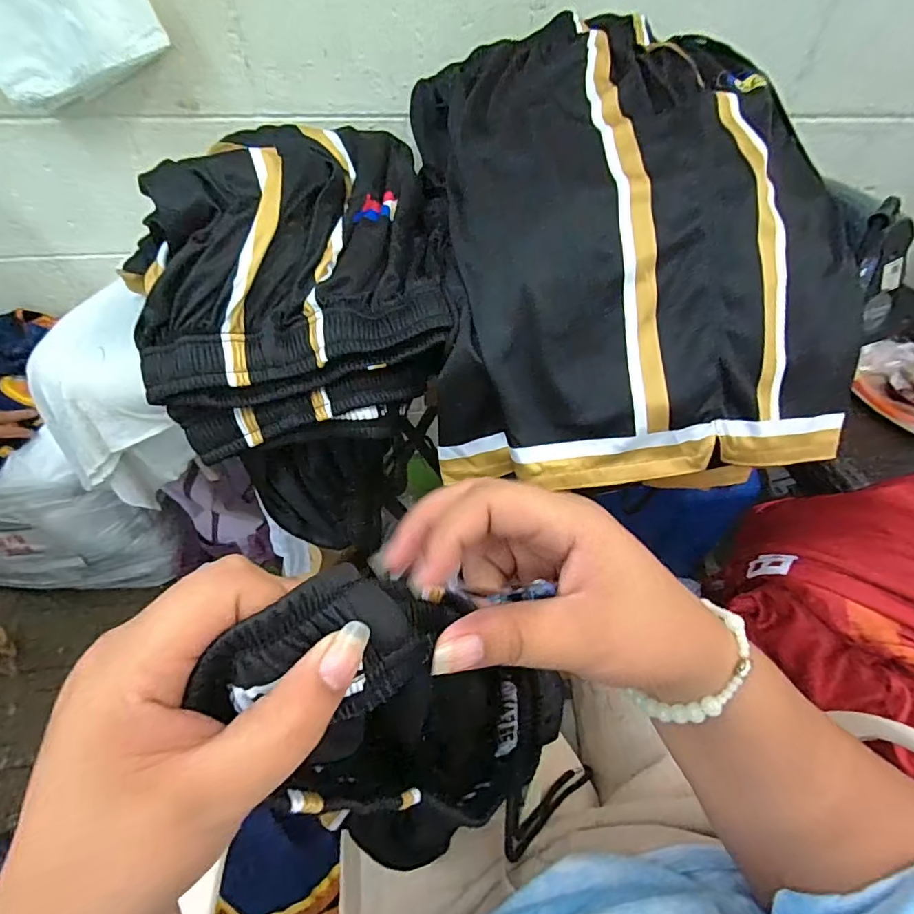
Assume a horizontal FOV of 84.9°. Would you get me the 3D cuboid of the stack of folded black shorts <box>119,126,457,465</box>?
[{"bbox_3d":[-0.136,-0.168,0.462,0.239,0.166,0.253,-3,51,-5],"label":"stack of folded black shorts"}]

